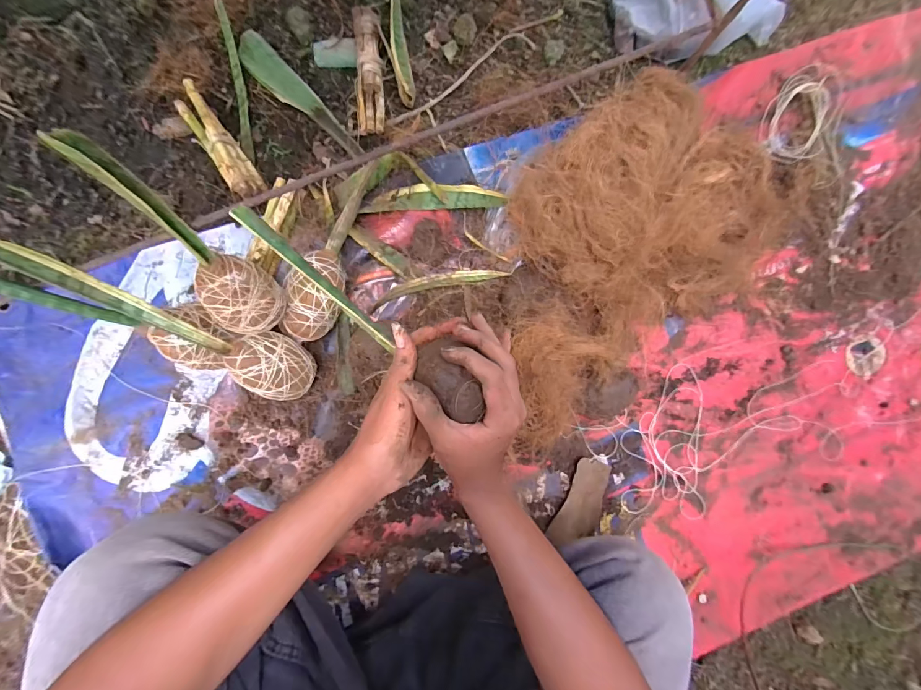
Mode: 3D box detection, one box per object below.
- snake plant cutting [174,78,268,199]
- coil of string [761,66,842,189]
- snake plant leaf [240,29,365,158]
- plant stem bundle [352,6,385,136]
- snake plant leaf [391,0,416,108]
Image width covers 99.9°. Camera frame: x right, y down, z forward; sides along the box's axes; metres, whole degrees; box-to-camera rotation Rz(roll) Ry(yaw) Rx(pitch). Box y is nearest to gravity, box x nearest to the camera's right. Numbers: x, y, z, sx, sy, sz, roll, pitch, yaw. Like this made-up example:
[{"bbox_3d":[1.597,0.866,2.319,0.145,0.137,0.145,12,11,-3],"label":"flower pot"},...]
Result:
[{"bbox_3d":[-0.285,-0.236,0.459,0.036,0.034,0.146,-36,91,-6],"label":"snake plant cutting"},{"bbox_3d":[0.501,-0.312,0.553,0.126,0.021,0.164,-12,88,-6],"label":"coil of string"},{"bbox_3d":[-0.195,-0.302,0.474,0.203,0.017,0.039,45,84,-2],"label":"snake plant leaf"},{"bbox_3d":[-0.111,-0.334,0.472,0.031,0.023,0.142,-3,87,-6],"label":"plant stem bundle"},{"bbox_3d":[-0.078,-0.386,0.491,0.023,0.018,0.166,-9,88,-6],"label":"snake plant leaf"}]

